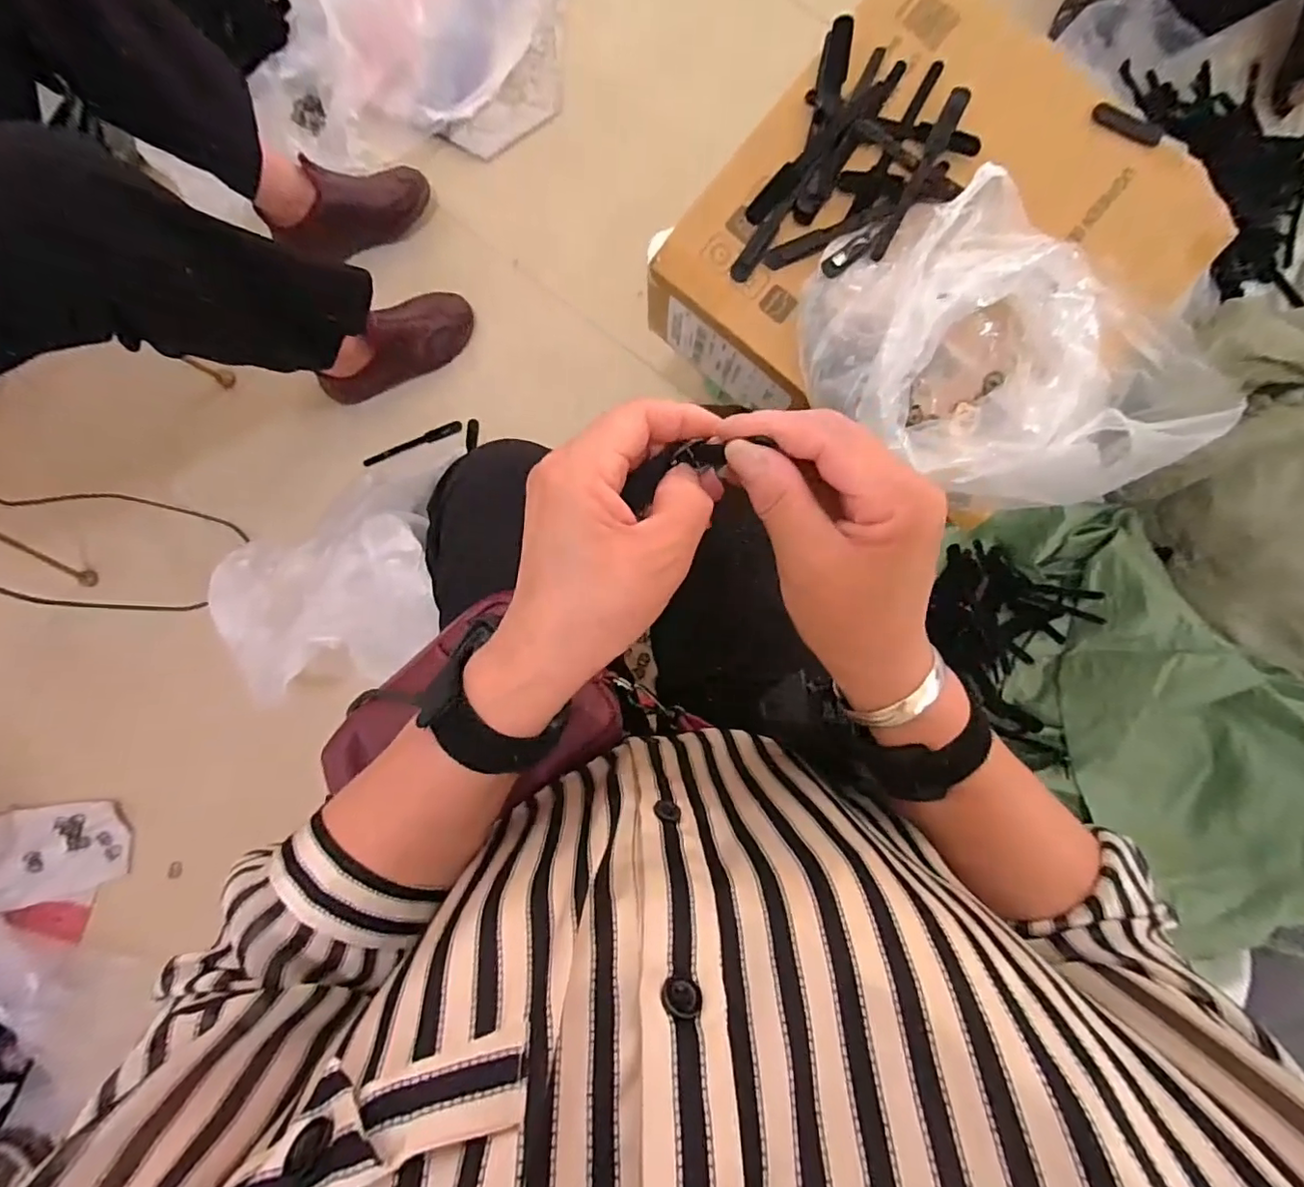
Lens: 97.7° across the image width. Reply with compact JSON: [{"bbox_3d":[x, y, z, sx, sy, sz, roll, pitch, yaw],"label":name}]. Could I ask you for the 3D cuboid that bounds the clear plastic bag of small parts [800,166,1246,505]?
[{"bbox_3d":[0.266,-0.178,0.453,0.306,0.112,0.191,30,88,2],"label":"clear plastic bag of small parts"}]

